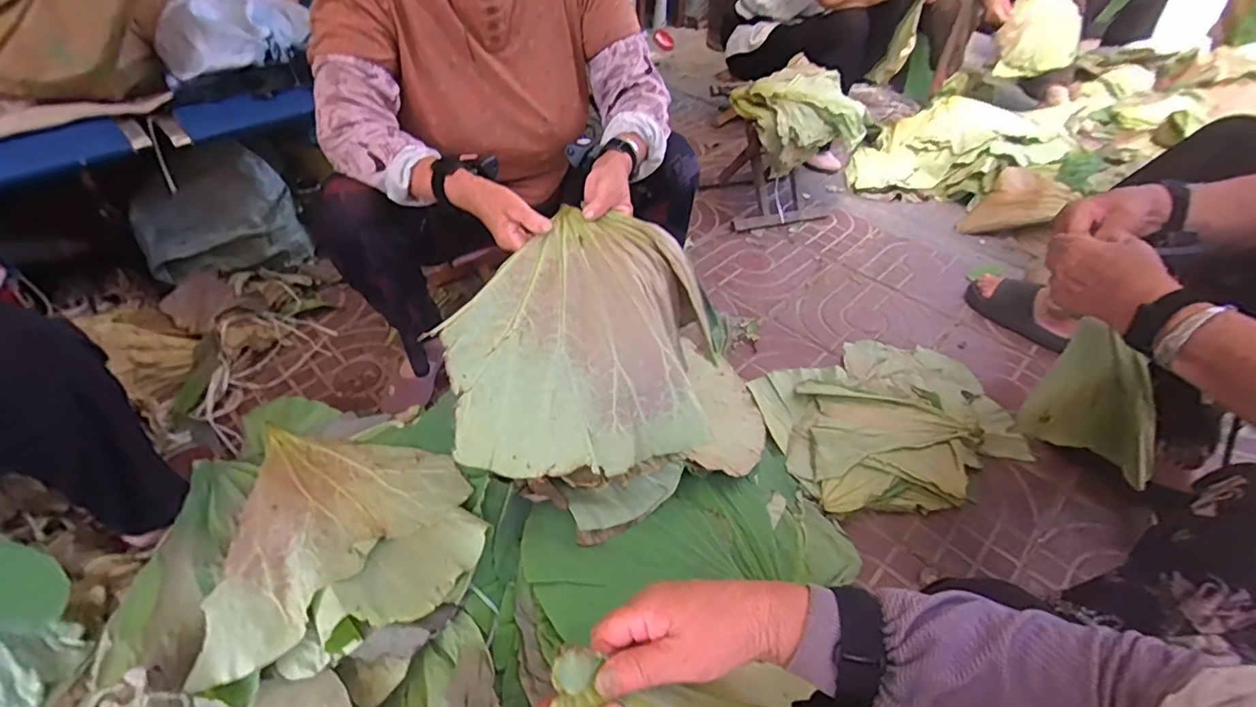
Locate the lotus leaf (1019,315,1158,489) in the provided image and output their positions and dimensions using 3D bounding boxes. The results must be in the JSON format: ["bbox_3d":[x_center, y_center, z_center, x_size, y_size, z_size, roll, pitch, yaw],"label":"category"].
[{"bbox_3d":[0.575,0.064,0.644,0.147,0.175,0.030,24,49,21],"label":"lotus leaf"}]

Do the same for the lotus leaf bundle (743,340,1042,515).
[{"bbox_3d":[0.490,0.115,1.028,0.459,0.052,0.359,-19,48,-19],"label":"lotus leaf bundle"}]

